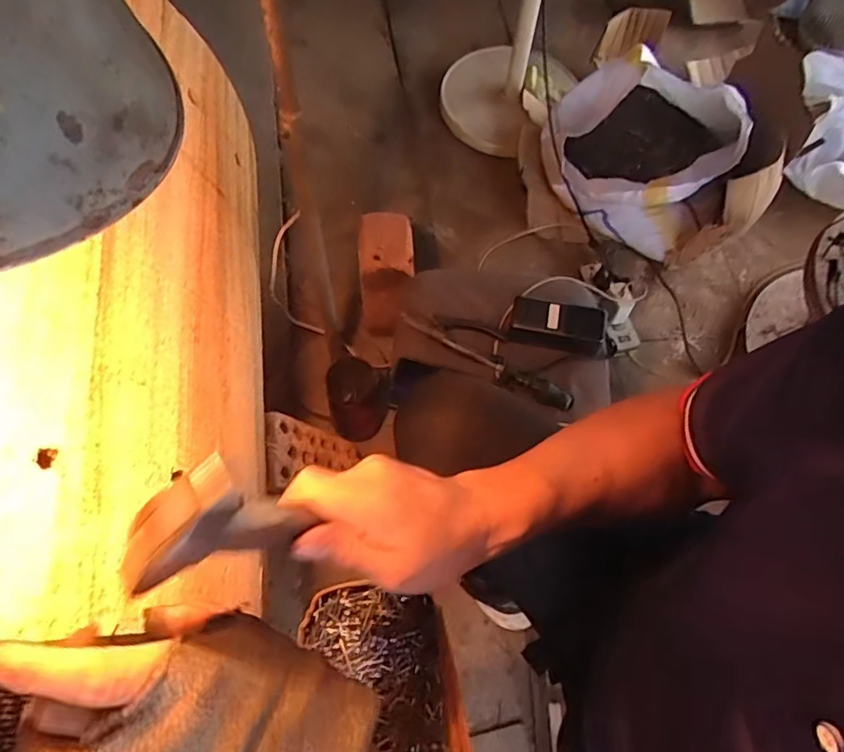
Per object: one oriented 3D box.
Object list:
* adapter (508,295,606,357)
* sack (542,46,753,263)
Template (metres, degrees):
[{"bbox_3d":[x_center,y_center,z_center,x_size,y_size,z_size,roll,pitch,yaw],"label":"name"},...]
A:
[{"bbox_3d":[0.193,-0.071,0.810,0.135,0.049,0.056,8,65,2],"label":"adapter"},{"bbox_3d":[0.413,-0.430,1.119,0.347,0.238,0.307,19,66,7],"label":"sack"}]

